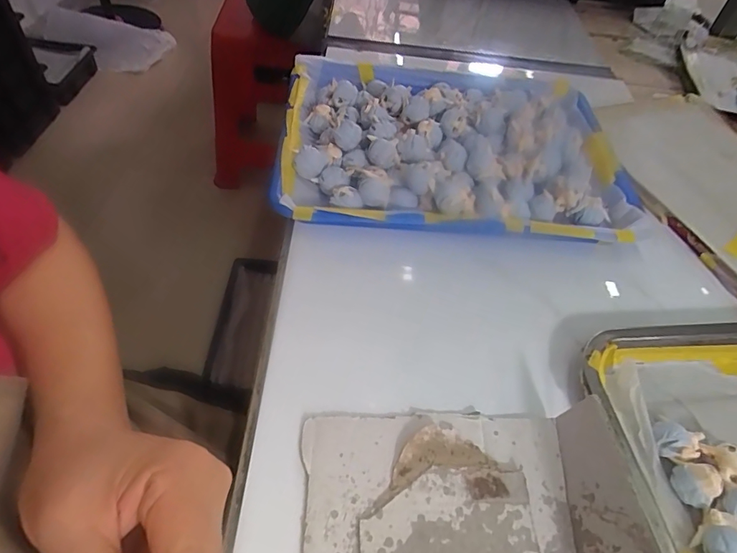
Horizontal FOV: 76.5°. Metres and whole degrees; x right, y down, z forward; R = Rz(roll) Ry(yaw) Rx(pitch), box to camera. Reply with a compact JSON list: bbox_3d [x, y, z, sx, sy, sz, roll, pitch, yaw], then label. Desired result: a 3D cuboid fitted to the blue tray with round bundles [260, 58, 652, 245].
[{"bbox_3d":[0.085,-0.135,0.462,0.333,0.049,0.247,3,51,-4],"label":"blue tray with round bundles"}]

